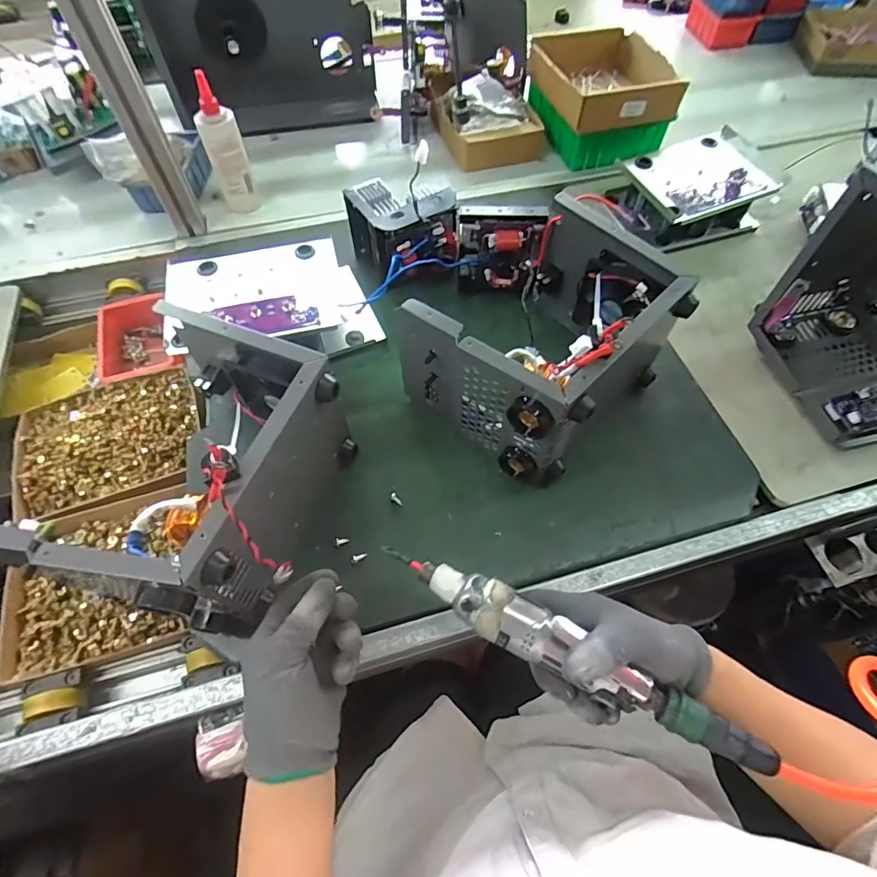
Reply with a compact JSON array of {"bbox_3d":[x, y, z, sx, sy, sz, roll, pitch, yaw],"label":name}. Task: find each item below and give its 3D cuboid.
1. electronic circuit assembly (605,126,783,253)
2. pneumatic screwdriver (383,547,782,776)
[{"bbox_3d":[0.377,-0.367,0.716,0.201,0.074,0.147,-14,61,-8],"label":"electronic circuit assembly"},{"bbox_3d":[0.088,0.150,0.349,0.287,0.032,0.036,26,63,14],"label":"pneumatic screwdriver"}]

